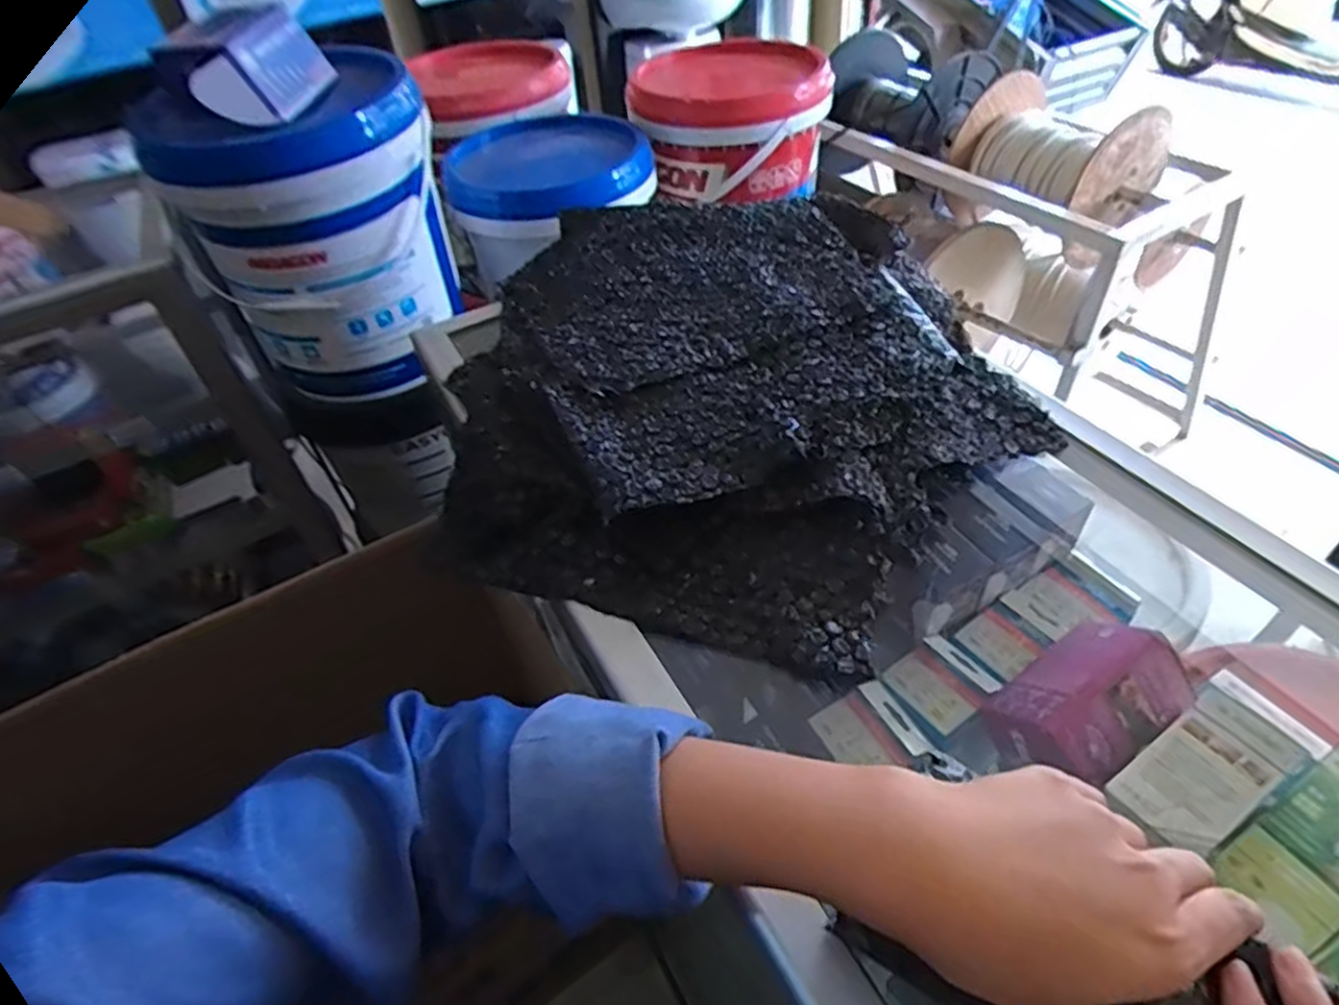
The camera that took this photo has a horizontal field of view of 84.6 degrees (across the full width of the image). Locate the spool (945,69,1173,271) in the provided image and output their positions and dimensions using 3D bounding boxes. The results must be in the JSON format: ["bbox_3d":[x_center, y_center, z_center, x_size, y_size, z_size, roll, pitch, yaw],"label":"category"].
[{"bbox_3d":[0.726,-0.630,1.374,0.221,0.223,0.339,-26,48,-18],"label":"spool"}]

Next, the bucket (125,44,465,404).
[{"bbox_3d":[-0.431,-0.322,0.929,0.272,0.349,0.283,-3,45,3],"label":"bucket"}]

